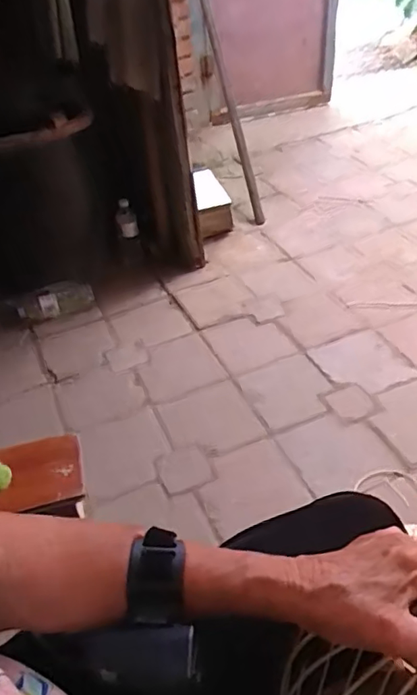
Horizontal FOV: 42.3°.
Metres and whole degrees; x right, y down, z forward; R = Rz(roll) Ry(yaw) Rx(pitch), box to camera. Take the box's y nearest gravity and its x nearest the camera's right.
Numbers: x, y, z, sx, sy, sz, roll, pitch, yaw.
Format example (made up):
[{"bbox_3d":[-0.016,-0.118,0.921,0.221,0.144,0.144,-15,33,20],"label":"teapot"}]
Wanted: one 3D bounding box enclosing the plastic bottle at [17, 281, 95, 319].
[{"bbox_3d":[-0.432,-0.130,1.526,0.212,0.071,0.062,-19,45,-16],"label":"plastic bottle"}]

